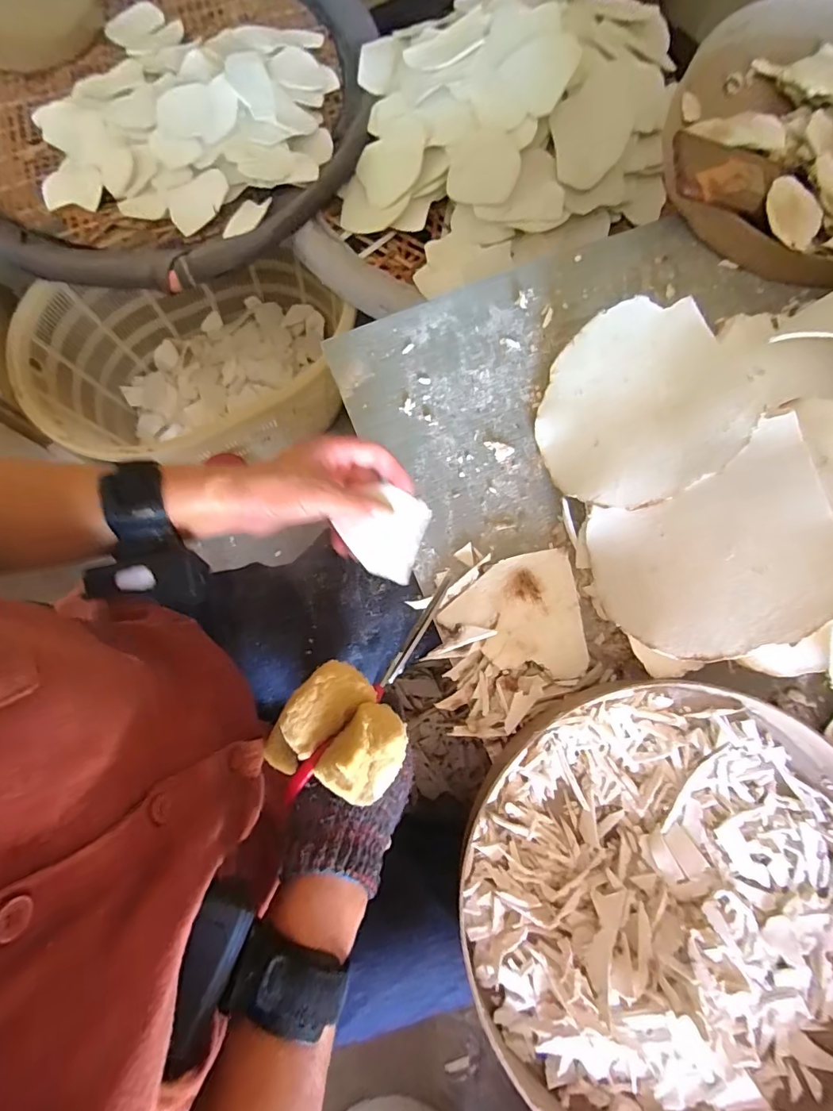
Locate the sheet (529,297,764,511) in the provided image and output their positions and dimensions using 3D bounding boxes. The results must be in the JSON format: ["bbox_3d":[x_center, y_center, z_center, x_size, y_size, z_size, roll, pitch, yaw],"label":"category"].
[{"bbox_3d":[0.186,-0.127,0.403,0.164,0.013,0.178,-10,70,30],"label":"sheet"}]

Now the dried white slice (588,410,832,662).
[{"bbox_3d":[0.210,-0.002,0.346,0.157,0.011,0.141,-25,59,27],"label":"dried white slice"}]

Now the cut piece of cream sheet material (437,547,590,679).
[{"bbox_3d":[0.081,0.052,0.404,0.112,0.011,0.103,-8,75,-1],"label":"cut piece of cream sheet material"}]

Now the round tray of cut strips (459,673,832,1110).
[{"bbox_3d":[0.187,0.245,0.331,0.300,0.044,0.293,0,75,1],"label":"round tray of cut strips"}]

